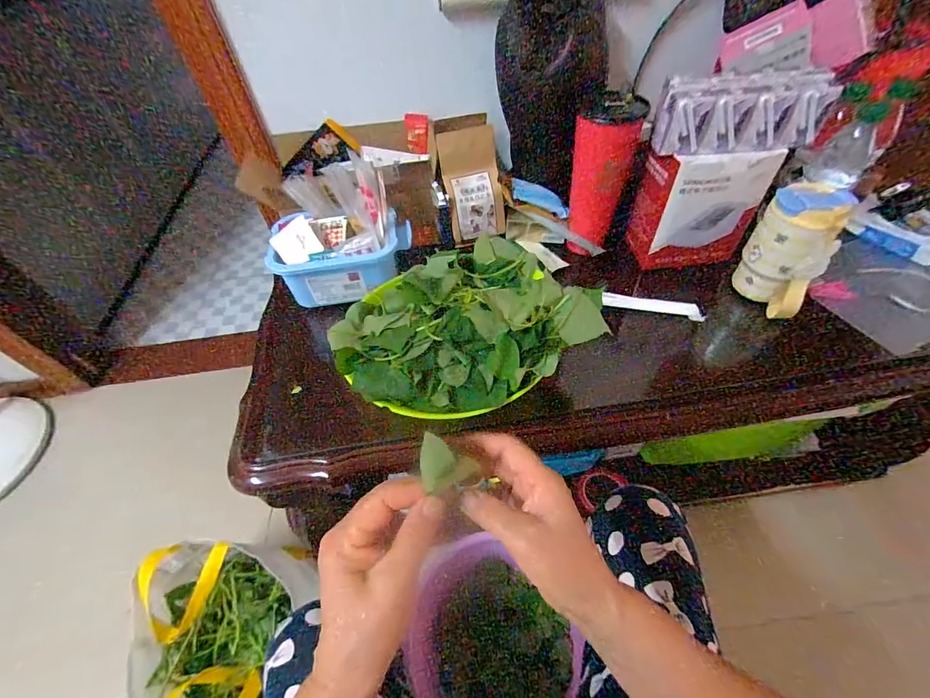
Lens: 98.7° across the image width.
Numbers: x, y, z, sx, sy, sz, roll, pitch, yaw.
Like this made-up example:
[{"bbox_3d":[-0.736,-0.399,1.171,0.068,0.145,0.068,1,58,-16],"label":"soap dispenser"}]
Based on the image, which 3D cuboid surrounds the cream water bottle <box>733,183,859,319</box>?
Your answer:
[{"bbox_3d":[0.445,-0.140,0.551,0.092,0.157,0.096,27,58,23],"label":"cream water bottle"}]

